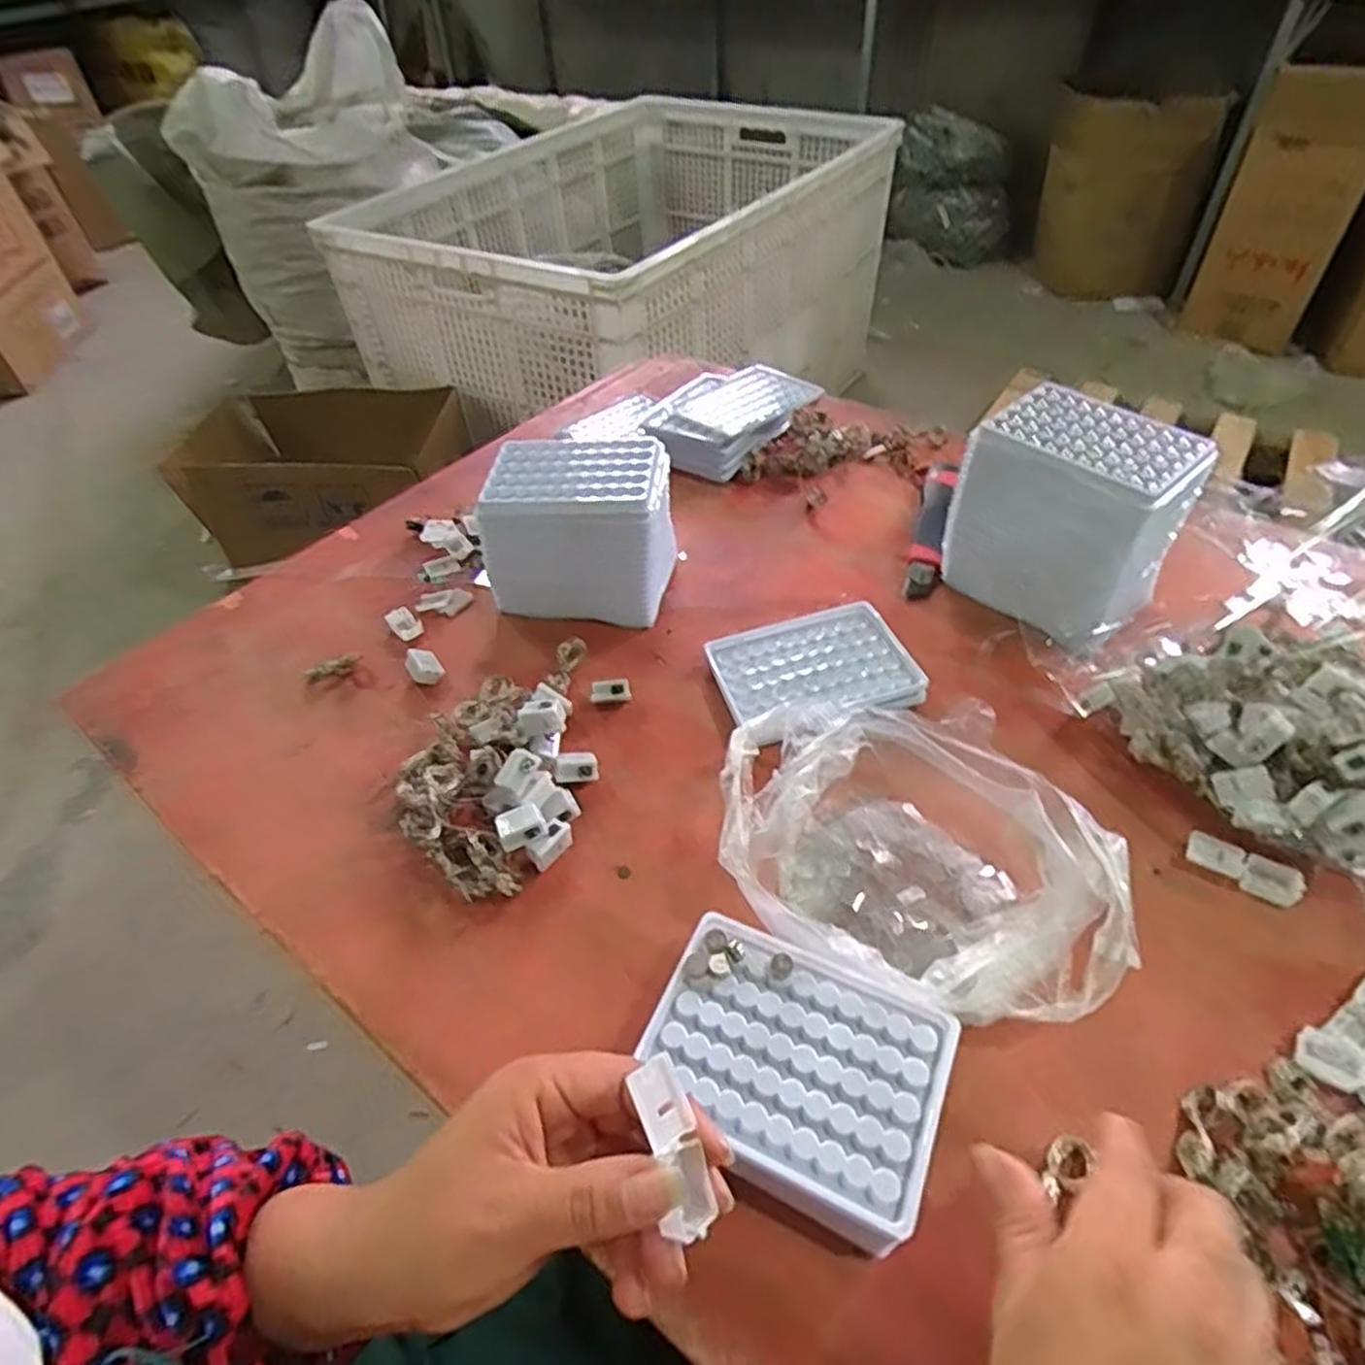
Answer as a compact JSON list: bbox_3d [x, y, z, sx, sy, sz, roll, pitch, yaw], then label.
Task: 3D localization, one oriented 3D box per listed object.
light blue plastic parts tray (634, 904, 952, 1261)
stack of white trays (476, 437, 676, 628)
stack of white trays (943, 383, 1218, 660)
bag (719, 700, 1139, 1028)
[{"bbox_3d":[0.051,0.181,0.361,0.129,0.034,0.097,17,50,18],"label":"light blue plastic parts tray"},{"bbox_3d":[-0.077,-0.116,0.602,0.133,0.107,0.098,7,48,9],"label":"stack of white trays"},{"bbox_3d":[0.276,-0.114,0.558,0.104,0.134,0.132,-30,52,-23],"label":"stack of white trays"},{"bbox_3d":[0.122,0.093,0.418,0.196,0.065,0.150,8,48,10],"label":"bag"}]

